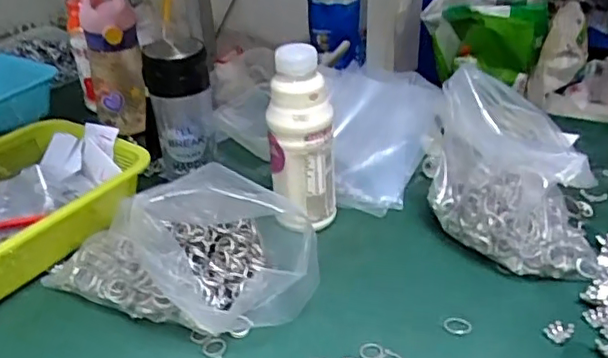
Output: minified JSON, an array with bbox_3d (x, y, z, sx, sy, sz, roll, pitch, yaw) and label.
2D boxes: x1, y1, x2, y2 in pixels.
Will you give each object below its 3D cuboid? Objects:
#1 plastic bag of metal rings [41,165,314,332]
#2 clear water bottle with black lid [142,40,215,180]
[{"bbox_3d":[-0.078,0.066,0.537,0.132,0.108,0.160,-28,40,-35],"label":"plastic bag of metal rings"},{"bbox_3d":[-0.139,-0.077,0.679,0.068,0.160,0.064,-8,32,-10],"label":"clear water bottle with black lid"}]

